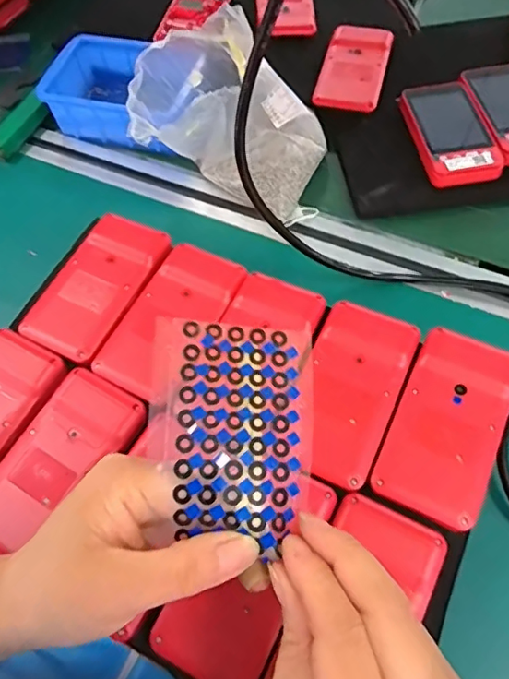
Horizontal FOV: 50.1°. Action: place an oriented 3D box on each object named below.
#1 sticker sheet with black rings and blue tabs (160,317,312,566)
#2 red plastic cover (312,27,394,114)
[{"bbox_3d":[-0.007,0.037,0.232,0.064,0.010,0.091,3,68,-13],"label":"sticker sheet with black rings and blue tabs"},{"bbox_3d":[0.098,-0.270,0.539,0.062,0.012,0.113,12,63,10],"label":"red plastic cover"}]

